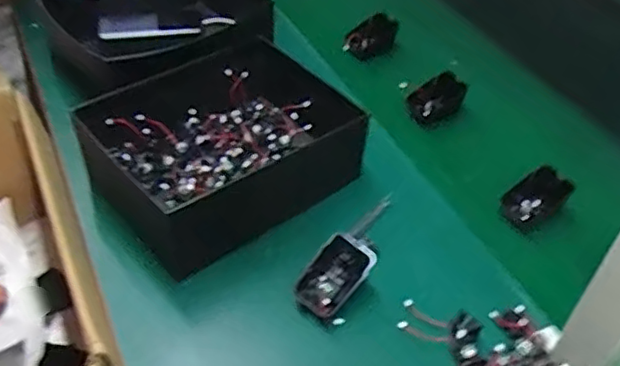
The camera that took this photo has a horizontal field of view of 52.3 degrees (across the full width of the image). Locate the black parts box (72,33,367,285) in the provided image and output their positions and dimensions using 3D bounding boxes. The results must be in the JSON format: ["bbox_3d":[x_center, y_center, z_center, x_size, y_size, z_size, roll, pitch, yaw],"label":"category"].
[{"bbox_3d":[-0.082,-0.040,0.660,0.251,0.083,0.187,-32,54,-29],"label":"black parts box"}]

